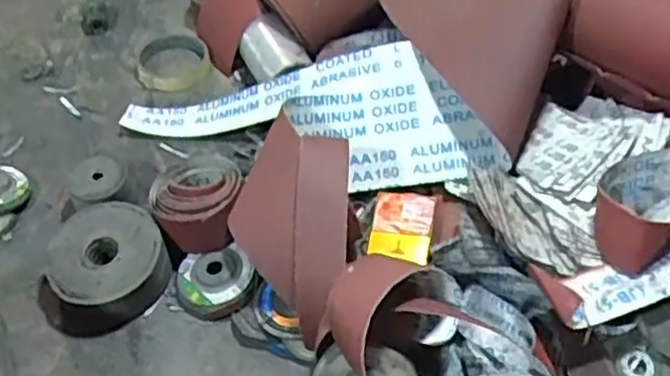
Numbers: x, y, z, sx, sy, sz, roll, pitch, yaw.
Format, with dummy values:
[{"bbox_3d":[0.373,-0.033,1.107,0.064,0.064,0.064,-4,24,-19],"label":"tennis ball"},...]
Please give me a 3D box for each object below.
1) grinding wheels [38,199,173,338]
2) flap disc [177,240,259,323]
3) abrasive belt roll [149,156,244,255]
[{"bbox_3d":[-0.212,0.074,0.654,0.114,0.050,0.118,-1,53,1],"label":"grinding wheels"},{"bbox_3d":[-0.110,0.088,0.655,0.075,0.016,0.063,-13,63,8],"label":"flap disc"},{"bbox_3d":[-0.133,0.015,0.688,0.088,0.059,0.100,7,52,6],"label":"abrasive belt roll"}]

